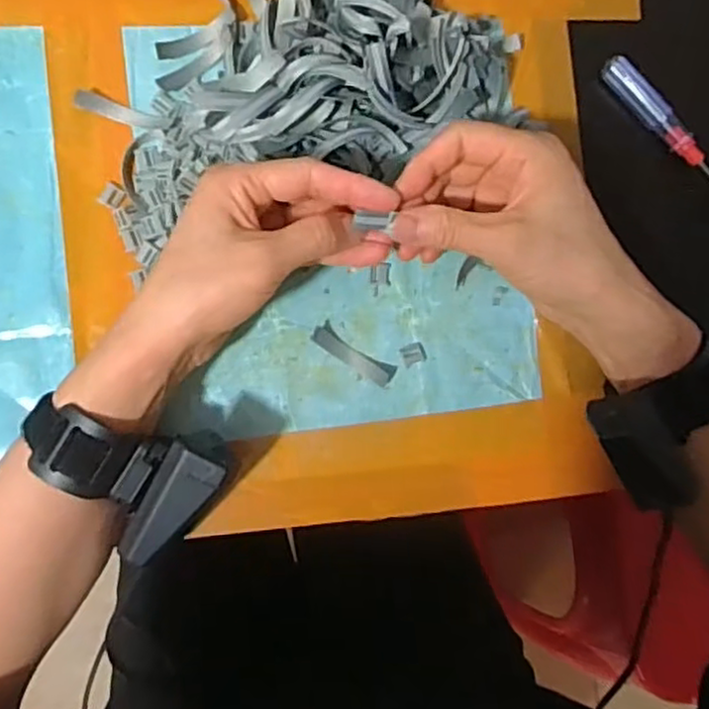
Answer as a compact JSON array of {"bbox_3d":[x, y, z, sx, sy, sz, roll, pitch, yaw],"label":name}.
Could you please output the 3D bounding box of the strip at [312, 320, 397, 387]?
[{"bbox_3d":[0.001,0.000,0.397,0.052,0.010,0.014,34,84,-4],"label":"strip"}]

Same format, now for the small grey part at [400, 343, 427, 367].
[{"bbox_3d":[0.034,0.000,0.402,0.014,0.004,0.011,-22,92,-9],"label":"small grey part"}]

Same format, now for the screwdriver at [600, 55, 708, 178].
[{"bbox_3d":[0.194,-0.134,0.428,0.016,0.018,0.116,-41,92,-7],"label":"screwdriver"}]

